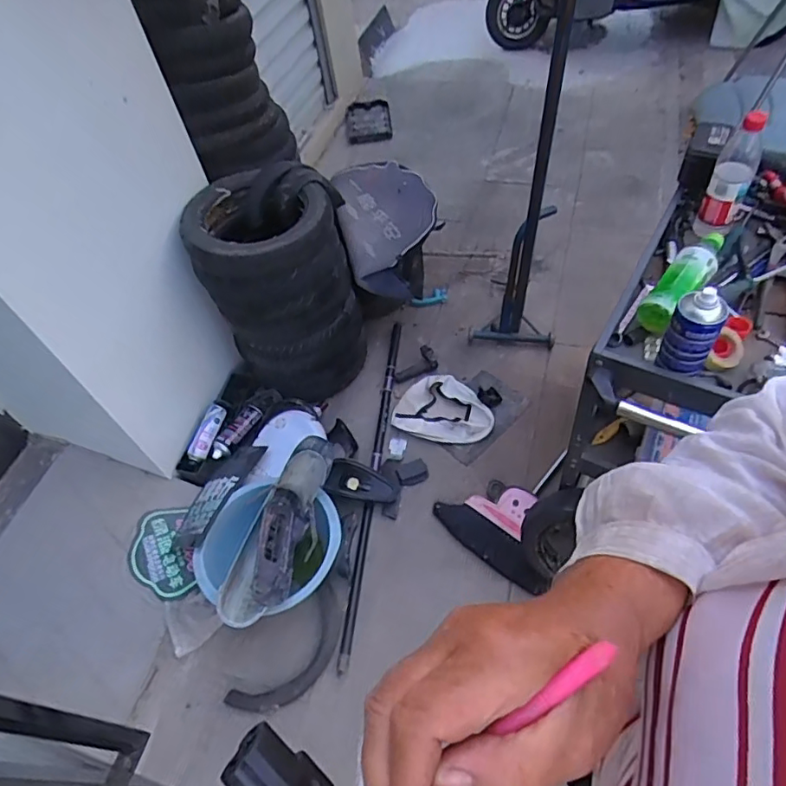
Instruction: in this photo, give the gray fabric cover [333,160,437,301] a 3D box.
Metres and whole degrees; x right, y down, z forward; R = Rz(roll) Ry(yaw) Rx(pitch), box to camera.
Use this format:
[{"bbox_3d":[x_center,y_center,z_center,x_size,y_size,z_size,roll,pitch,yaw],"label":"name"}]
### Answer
[{"bbox_3d":[-0.013,-0.523,1.755,0.295,0.216,0.426,-1,54,4],"label":"gray fabric cover"}]

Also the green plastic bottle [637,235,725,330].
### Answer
[{"bbox_3d":[0.489,-0.191,0.926,0.206,0.066,0.064,-41,58,-21],"label":"green plastic bottle"}]

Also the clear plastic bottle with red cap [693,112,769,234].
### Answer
[{"bbox_3d":[0.608,-0.382,0.994,0.068,0.220,0.061,23,60,23],"label":"clear plastic bottle with red cap"}]

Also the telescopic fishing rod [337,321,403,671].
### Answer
[{"bbox_3d":[-0.051,0.201,1.575,0.032,0.031,1.045,1,53,9],"label":"telescopic fishing rod"}]

